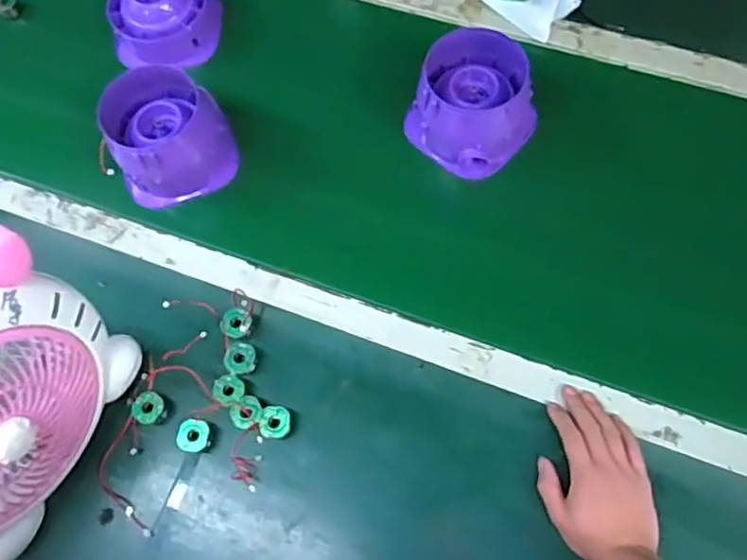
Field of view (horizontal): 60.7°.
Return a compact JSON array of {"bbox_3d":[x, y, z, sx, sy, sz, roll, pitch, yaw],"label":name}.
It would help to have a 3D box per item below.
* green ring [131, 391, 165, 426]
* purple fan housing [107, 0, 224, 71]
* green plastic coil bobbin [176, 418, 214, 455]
[{"bbox_3d":[-0.232,0.132,0.658,0.031,0.012,0.032,-1,71,2],"label":"green ring"},{"bbox_3d":[-0.269,-0.346,0.835,0.128,0.060,0.133,-1,68,3],"label":"purple fan housing"},{"bbox_3d":[-0.181,0.158,0.647,0.031,0.019,0.032,11,72,7],"label":"green plastic coil bobbin"}]

